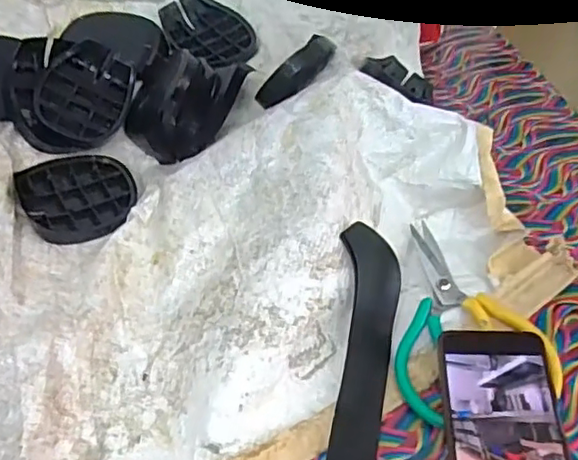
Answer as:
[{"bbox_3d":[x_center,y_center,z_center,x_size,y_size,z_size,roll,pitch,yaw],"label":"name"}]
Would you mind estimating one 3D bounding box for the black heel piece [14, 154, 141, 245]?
[{"bbox_3d":[-0.193,-0.031,0.572,0.105,0.027,0.091,-9,59,-35],"label":"black heel piece"}]

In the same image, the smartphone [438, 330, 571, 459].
[{"bbox_3d":[0.143,0.138,0.407,0.075,0.008,0.161,1,49,5],"label":"smartphone"}]

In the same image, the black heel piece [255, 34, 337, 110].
[{"bbox_3d":[0.009,-0.152,0.580,0.093,0.033,0.026,-43,52,-10],"label":"black heel piece"}]

